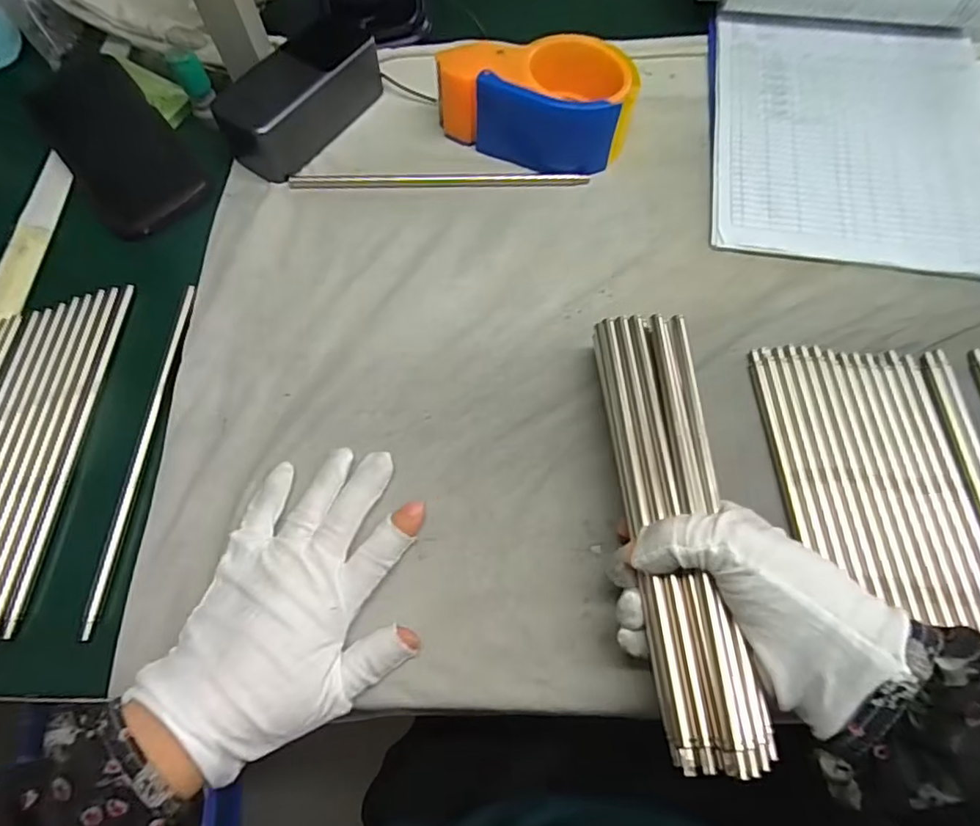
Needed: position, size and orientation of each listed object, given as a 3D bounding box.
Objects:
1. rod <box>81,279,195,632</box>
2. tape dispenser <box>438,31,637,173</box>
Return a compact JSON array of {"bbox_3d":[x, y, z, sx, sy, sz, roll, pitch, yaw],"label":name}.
[{"bbox_3d":[-0.213,0.017,0.344,0.008,0.004,0.223,2,66,2],"label":"rod"},{"bbox_3d":[0.036,-0.238,0.419,0.141,0.058,0.082,19,68,9],"label":"tape dispenser"}]

